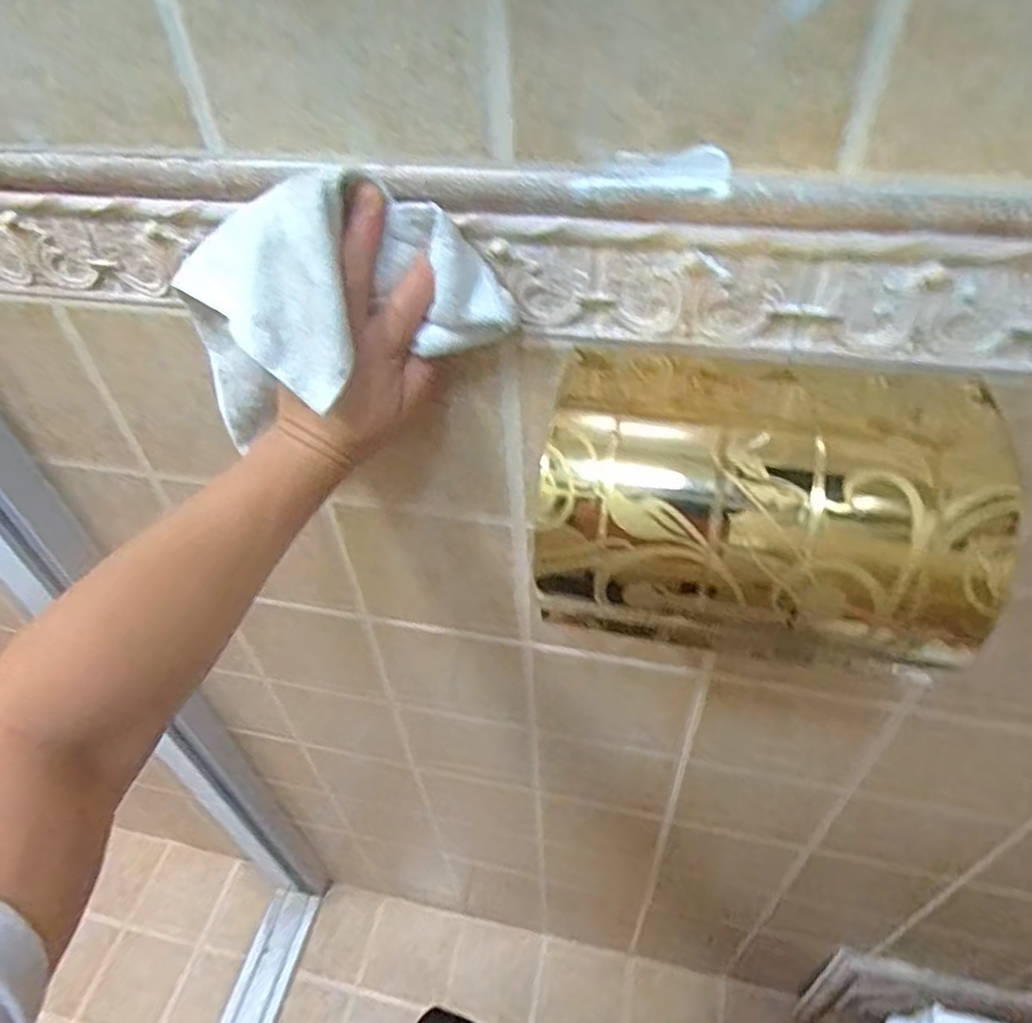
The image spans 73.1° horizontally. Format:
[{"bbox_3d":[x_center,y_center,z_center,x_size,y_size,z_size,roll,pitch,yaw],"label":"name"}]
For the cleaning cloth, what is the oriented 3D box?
[{"bbox_3d":[-0.101,-0.091,0.376,0.190,0.153,0.062,5,46,7],"label":"cleaning cloth"}]

